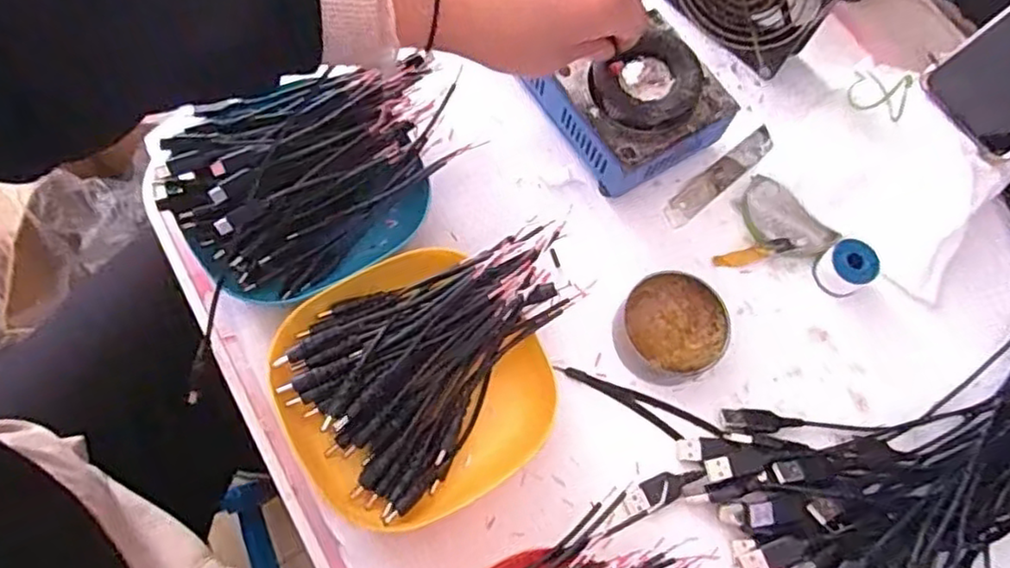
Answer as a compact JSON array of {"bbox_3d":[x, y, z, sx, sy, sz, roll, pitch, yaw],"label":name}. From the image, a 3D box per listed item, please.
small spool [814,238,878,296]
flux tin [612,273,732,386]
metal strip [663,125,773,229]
[{"bbox_3d":[0.218,-0.011,0.429,0.028,0.021,0.028,1,69,-3],"label":"small spool"},{"bbox_3d":[0.098,0.026,0.407,0.067,0.025,0.061,1,69,-3],"label":"flux tin"},{"bbox_3d":[0.148,-0.074,0.462,0.103,0.004,0.019,-38,79,-16],"label":"metal strip"}]

